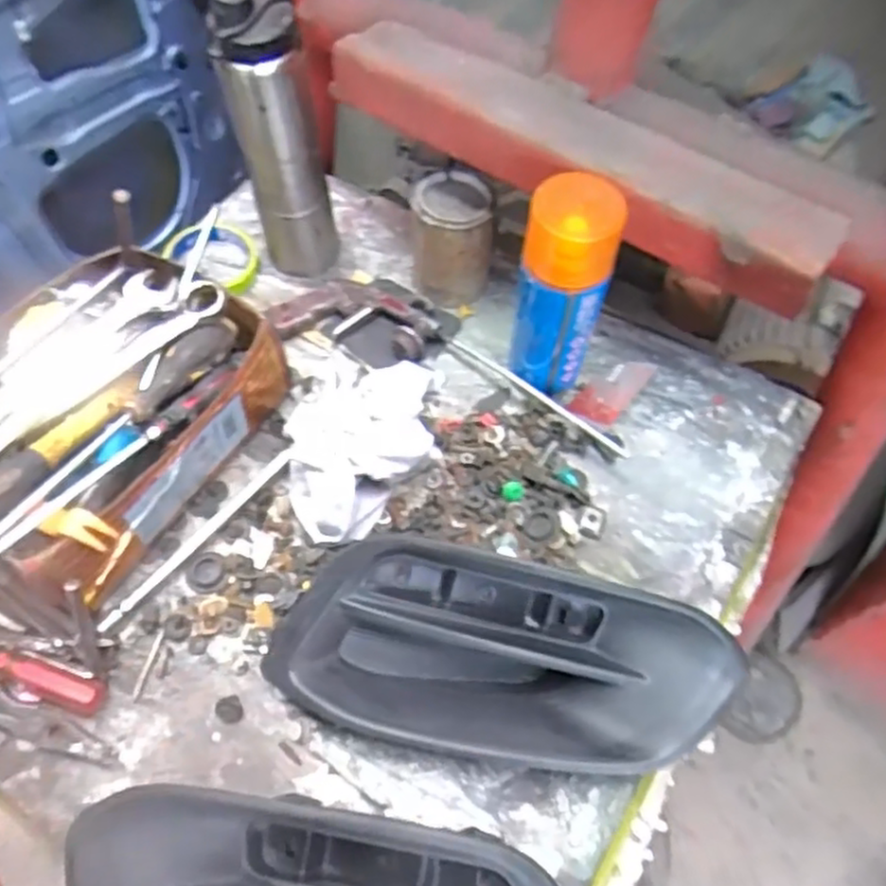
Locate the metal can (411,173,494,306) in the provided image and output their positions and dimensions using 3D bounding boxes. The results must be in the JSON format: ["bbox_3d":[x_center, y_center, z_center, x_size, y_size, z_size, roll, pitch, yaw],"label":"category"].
[{"bbox_3d":[0.008,-0.186,0.684,0.070,0.108,0.065,1,61,-1],"label":"metal can"}]

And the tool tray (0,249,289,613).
[{"bbox_3d":[-0.280,-0.009,0.559,0.193,0.117,0.303,24,63,12],"label":"tool tray"}]

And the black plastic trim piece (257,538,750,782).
[{"bbox_3d":[0.037,0.146,0.499,0.306,0.078,0.125,7,61,3],"label":"black plastic trim piece"}]

